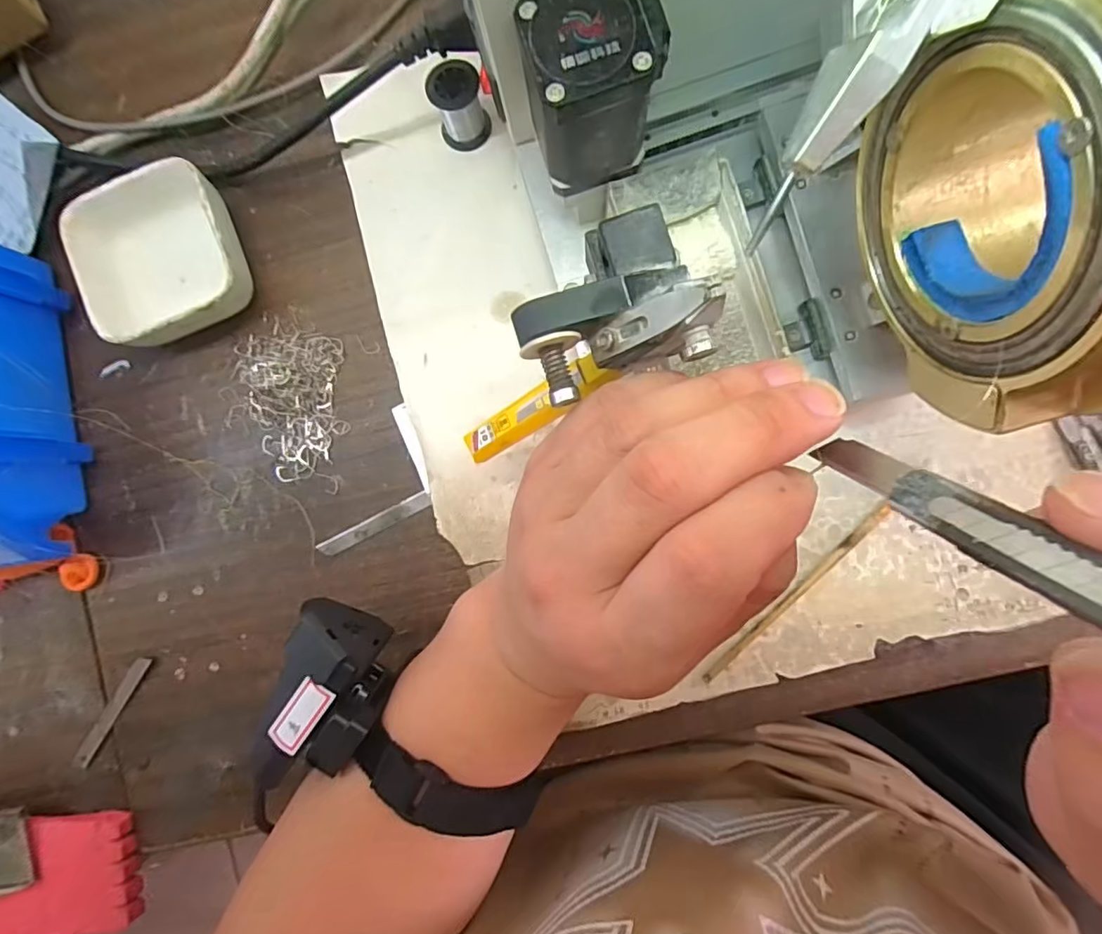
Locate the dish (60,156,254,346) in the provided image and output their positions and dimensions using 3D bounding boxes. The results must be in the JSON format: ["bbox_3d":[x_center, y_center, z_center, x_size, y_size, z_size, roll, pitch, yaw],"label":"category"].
[{"bbox_3d":[-0.214,-0.114,0.304,0.086,0.034,0.087,-23,86,5],"label":"dish"}]

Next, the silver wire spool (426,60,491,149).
[{"bbox_3d":[-0.048,-0.189,0.288,0.026,0.031,0.026,0,88,6],"label":"silver wire spool"}]

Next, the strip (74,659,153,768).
[{"bbox_3d":[-0.252,0.140,0.316,0.008,0.005,0.074,33,92,6],"label":"strip"}]

